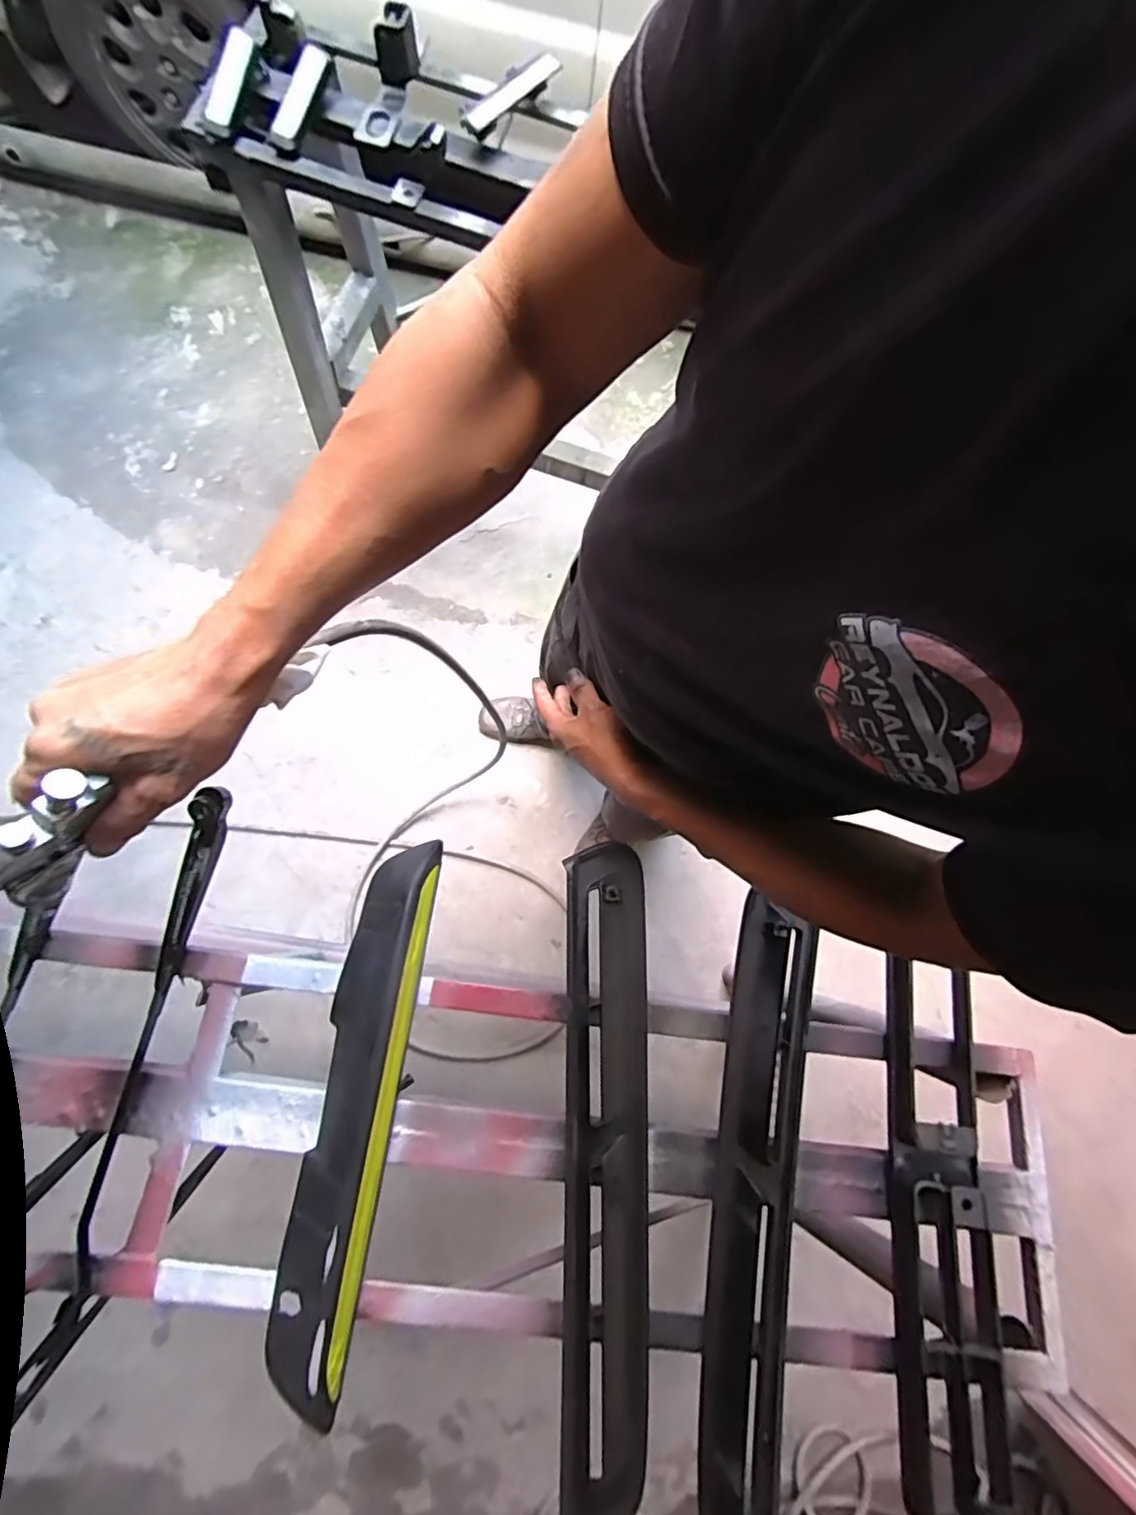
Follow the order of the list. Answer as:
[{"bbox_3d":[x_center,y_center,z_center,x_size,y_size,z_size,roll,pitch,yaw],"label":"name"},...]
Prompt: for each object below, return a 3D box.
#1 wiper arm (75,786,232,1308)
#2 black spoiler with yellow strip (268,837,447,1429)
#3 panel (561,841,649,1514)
[{"bbox_3d":[-0.368,0.228,0.530,0.028,0.030,0.406,8,77,-3],"label":"wiper arm"},{"bbox_3d":[-0.180,0.283,0.502,0.080,0.065,0.427,7,78,-3],"label":"black spoiler with yellow strip"},{"bbox_3d":[0.037,0.333,0.512,0.081,0.042,0.512,1,78,-5],"label":"panel"}]

